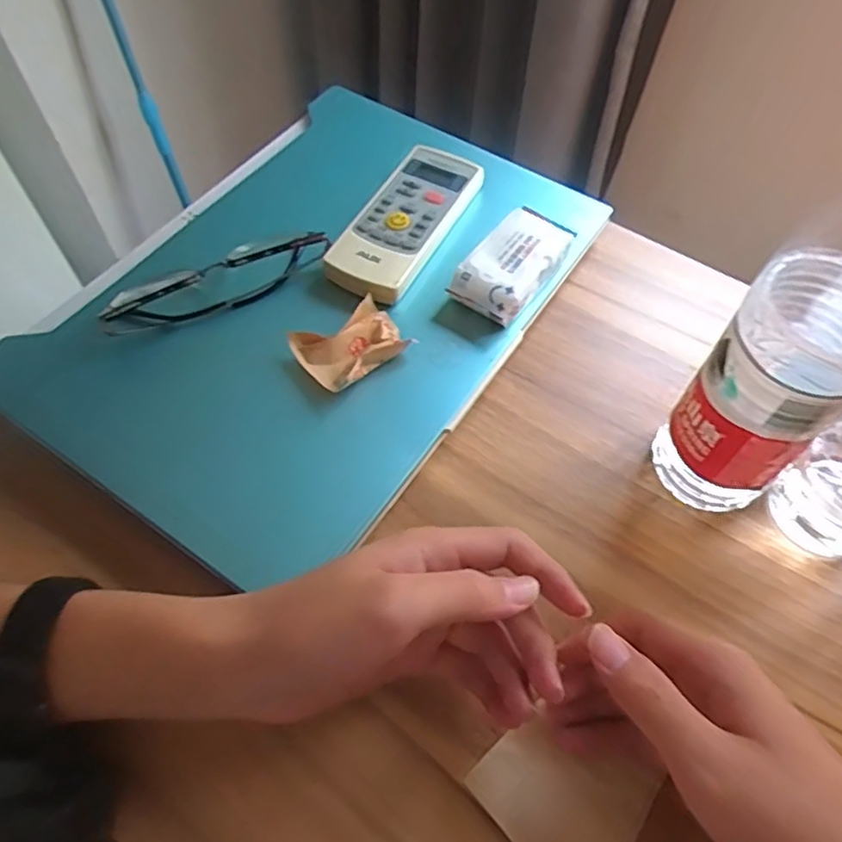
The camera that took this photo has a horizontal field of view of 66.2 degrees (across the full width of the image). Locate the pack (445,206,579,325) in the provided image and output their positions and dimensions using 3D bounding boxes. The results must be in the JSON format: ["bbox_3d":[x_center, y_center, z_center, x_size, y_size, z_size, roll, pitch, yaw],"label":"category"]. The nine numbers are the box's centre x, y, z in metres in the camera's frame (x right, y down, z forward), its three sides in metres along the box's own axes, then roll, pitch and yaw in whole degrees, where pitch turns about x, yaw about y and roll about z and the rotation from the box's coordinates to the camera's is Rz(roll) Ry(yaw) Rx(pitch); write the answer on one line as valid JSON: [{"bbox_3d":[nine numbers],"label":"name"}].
[{"bbox_3d":[0.058,-0.097,0.413,0.045,0.030,0.083,33,64,18],"label":"pack"}]

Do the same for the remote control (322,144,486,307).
[{"bbox_3d":[-0.010,-0.136,0.434,0.055,0.016,0.138,25,62,14],"label":"remote control"}]

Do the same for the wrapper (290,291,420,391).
[{"bbox_3d":[-0.042,-0.045,0.388,0.060,0.019,0.047,-36,66,-20],"label":"wrapper"}]

